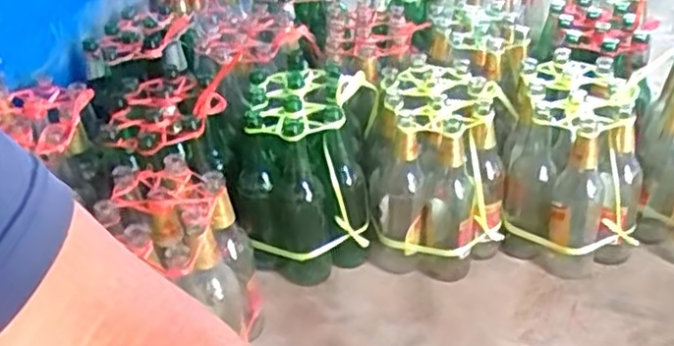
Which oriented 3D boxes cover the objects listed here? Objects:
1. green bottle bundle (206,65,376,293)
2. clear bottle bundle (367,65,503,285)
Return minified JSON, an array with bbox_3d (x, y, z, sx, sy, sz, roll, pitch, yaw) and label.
[{"bbox_3d":[-0.069,-0.026,1.155,0.244,0.252,0.312,-1,35,1],"label":"green bottle bundle"},{"bbox_3d":[0.150,-0.014,1.126,0.194,0.252,0.252,-3,35,-1],"label":"clear bottle bundle"}]

